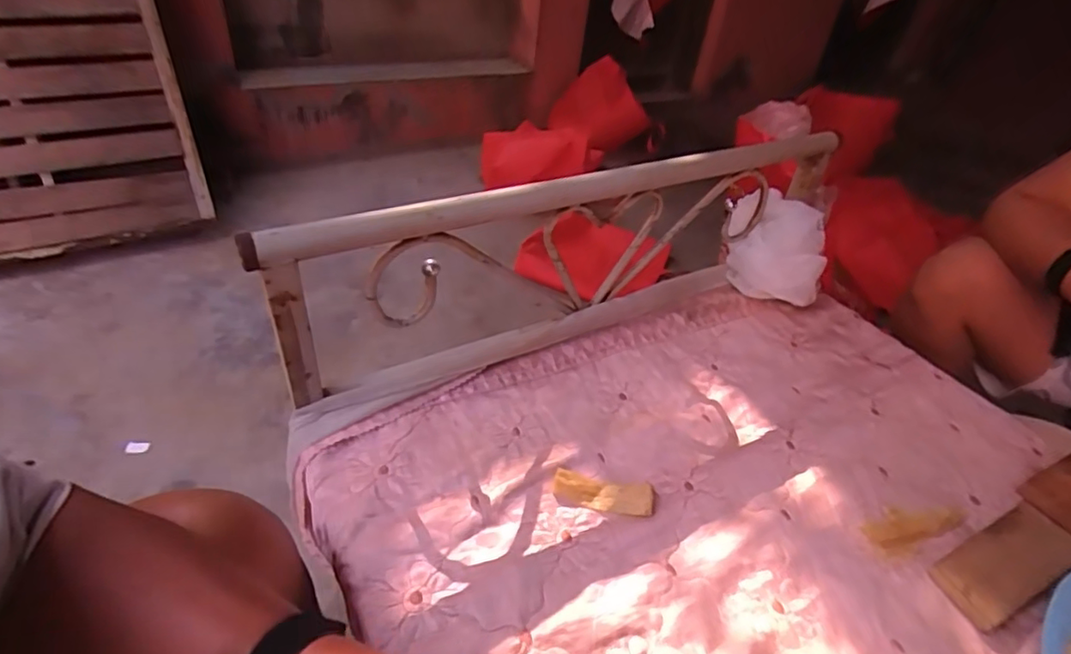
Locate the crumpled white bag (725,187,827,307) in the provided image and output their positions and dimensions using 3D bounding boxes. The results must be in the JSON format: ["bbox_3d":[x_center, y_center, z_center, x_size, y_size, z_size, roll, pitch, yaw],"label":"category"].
[{"bbox_3d":[0.353,-0.113,0.848,0.149,0.131,0.067,30,45,25],"label":"crumpled white bag"}]

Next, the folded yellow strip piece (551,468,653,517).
[{"bbox_3d":[0.068,0.168,0.579,0.099,0.009,0.031,7,57,9],"label":"folded yellow strip piece"}]

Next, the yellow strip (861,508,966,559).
[{"bbox_3d":[0.386,0.201,0.586,0.111,0.012,0.041,-12,43,-22],"label":"yellow strip"}]

